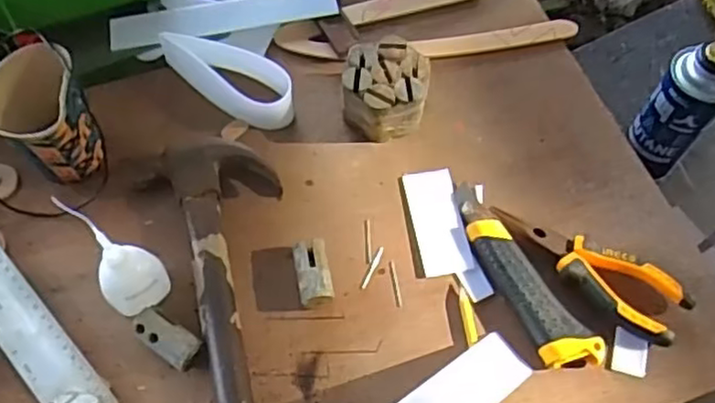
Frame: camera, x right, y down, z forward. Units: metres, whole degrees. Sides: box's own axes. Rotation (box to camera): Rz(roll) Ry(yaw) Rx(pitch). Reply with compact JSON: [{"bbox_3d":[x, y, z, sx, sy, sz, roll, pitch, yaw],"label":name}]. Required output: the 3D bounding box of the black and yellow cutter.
[{"bbox_3d":[0.120,0.056,0.519,0.039,0.024,0.168,-29,68,-14],"label":"black and yellow cutter"}]

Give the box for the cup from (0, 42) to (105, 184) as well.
[{"bbox_3d":[-0.242,-0.061,0.532,0.071,0.091,0.081,-28,68,-14],"label":"cup"}]

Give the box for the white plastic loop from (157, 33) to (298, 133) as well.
[{"bbox_3d":[-0.116,-0.107,0.588,0.131,0.043,0.043,24,66,10],"label":"white plastic loop"}]

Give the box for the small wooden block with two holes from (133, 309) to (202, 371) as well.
[{"bbox_3d":[-0.137,0.101,0.491,0.050,0.023,0.024,31,68,13],"label":"small wooden block with two holes"}]

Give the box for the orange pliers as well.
[{"bbox_3d":[0.175,0.050,0.519,0.150,0.025,0.045,33,68,14],"label":"orange pliers"}]

